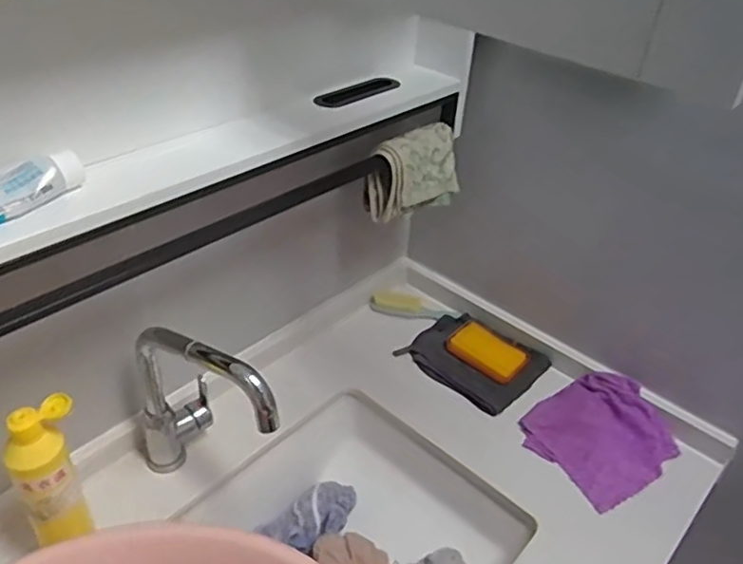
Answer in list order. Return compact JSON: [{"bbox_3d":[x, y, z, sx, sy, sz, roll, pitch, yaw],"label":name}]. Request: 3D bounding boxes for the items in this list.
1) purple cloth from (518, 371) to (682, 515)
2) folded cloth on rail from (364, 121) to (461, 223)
[{"bbox_3d":[0.311,0.200,0.884,0.169,0.062,0.165,-19,43,-29],"label":"purple cloth"},{"bbox_3d":[0.062,-0.146,0.884,0.133,0.098,0.062,-23,45,-32],"label":"folded cloth on rail"}]

